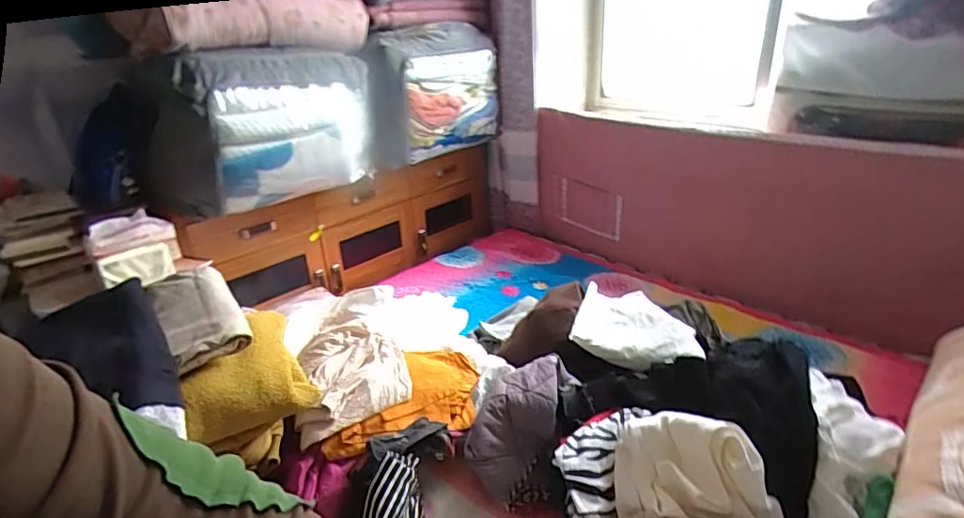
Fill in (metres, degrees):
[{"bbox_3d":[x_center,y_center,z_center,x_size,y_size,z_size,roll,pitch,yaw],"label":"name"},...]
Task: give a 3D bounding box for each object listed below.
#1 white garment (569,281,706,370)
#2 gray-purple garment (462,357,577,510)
[{"bbox_3d":[0.363,0.159,1.236,0.281,0.078,0.209,5,26,17],"label":"white garment"},{"bbox_3d":[0.078,0.332,1.042,0.159,0.199,0.244,8,27,21],"label":"gray-purple garment"}]

